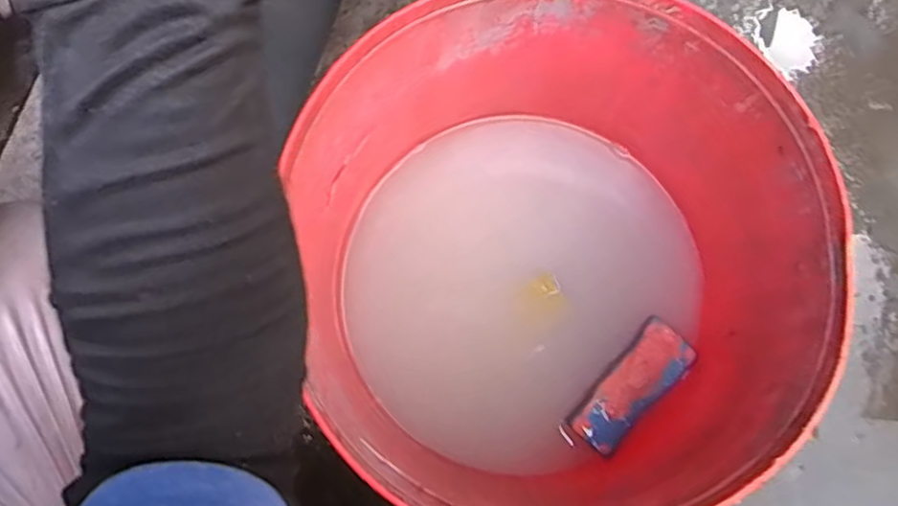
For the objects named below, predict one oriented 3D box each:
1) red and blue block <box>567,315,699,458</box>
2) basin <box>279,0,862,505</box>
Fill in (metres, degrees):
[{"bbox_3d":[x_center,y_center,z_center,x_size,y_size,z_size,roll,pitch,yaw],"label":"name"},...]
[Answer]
[{"bbox_3d":[0.133,0.097,0.490,0.039,0.018,0.102,41,83,8],"label":"red and blue block"},{"bbox_3d":[0.060,0.012,0.501,0.292,0.313,0.307,0,79,1],"label":"basin"}]

